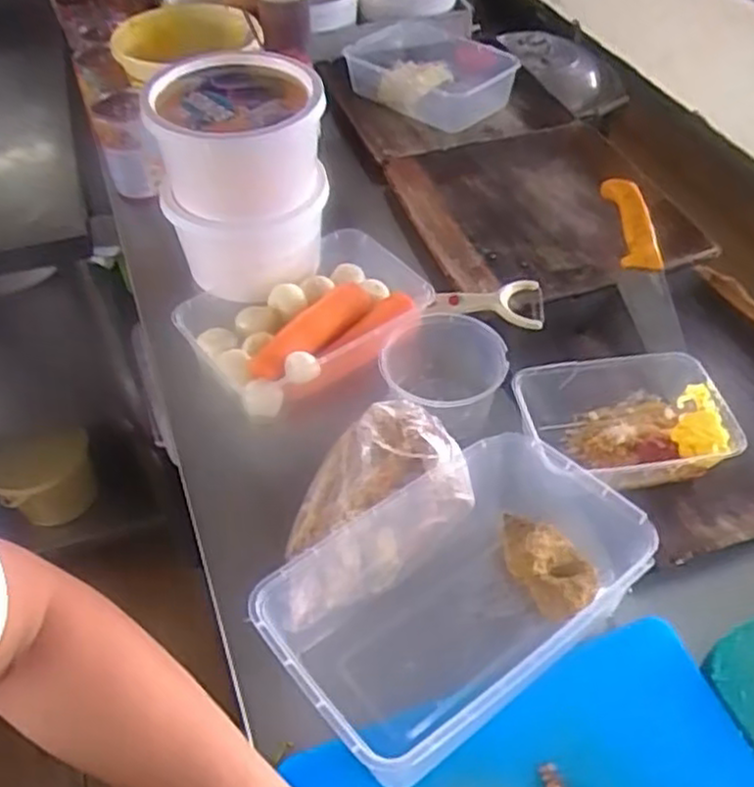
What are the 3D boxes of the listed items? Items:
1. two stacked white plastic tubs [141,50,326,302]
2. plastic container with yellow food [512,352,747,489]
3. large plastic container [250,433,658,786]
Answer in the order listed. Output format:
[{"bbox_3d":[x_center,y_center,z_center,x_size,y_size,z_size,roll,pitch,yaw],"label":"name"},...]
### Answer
[{"bbox_3d":[-0.135,-0.236,0.783,0.163,0.166,0.175,-7,49,-4],"label":"two stacked white plastic tubs"},{"bbox_3d":[0.212,0.026,0.651,0.177,0.052,0.116,-5,49,-2],"label":"plastic container with yellow food"},{"bbox_3d":[0.064,0.132,0.540,0.284,0.078,0.167,-31,55,-23],"label":"large plastic container"}]

